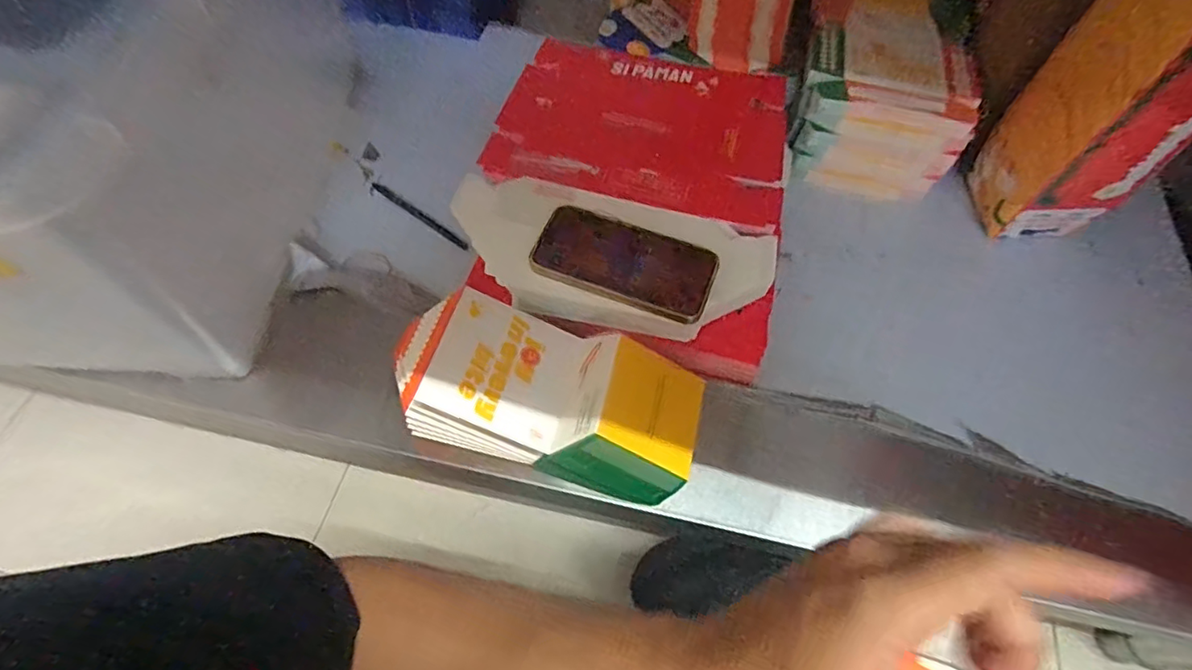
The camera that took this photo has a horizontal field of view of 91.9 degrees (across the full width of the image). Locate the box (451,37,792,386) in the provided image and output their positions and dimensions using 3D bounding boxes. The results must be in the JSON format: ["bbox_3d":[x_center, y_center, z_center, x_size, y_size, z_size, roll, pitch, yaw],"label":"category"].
[{"bbox_3d":[0.038,-0.157,0.582,0.310,0.045,0.361,14,66,3],"label":"box"}]

